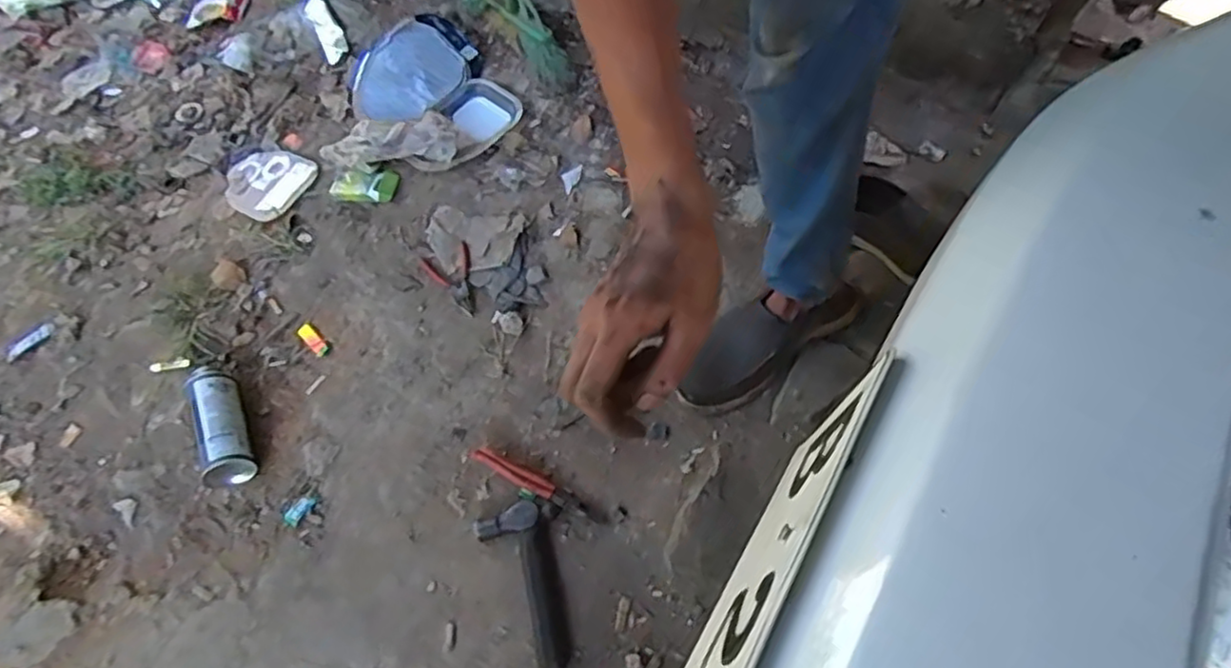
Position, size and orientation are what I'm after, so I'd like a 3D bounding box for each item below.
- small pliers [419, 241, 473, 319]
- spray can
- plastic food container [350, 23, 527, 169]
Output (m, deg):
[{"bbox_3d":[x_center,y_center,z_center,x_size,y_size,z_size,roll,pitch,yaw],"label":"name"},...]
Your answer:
[{"bbox_3d":[-0.264,-0.084,1.097,0.080,0.012,0.141,-22,61,-9],"label":"small pliers"},{"bbox_3d":[-0.573,0.126,0.951,0.076,0.064,0.195,-28,63,-17],"label":"spray can"},{"bbox_3d":[-0.362,-0.469,1.278,0.248,0.066,0.357,-41,66,-19],"label":"plastic food container"}]

